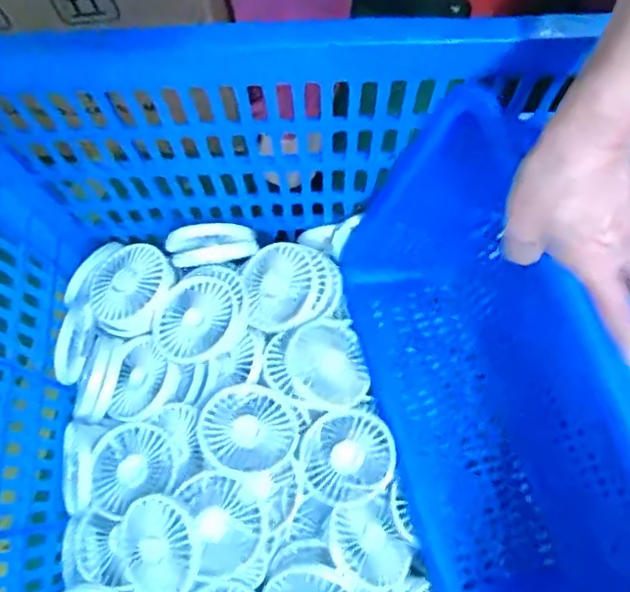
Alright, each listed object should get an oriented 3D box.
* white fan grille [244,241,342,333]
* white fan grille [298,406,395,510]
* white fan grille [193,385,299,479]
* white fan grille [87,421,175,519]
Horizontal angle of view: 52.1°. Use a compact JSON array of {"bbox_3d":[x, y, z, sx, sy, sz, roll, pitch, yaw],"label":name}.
[{"bbox_3d":[-0.023,-0.011,0.644,0.095,0.024,0.090,0,72,1],"label":"white fan grille"},{"bbox_3d":[0.029,0.151,0.600,0.084,0.014,0.087,0,72,1],"label":"white fan grille"},{"bbox_3d":[-0.061,0.124,0.593,0.088,0.012,0.085,9,58,-9],"label":"white fan grille"},{"bbox_3d":[-0.174,0.157,0.600,0.080,0.015,0.076,0,72,1],"label":"white fan grille"}]

